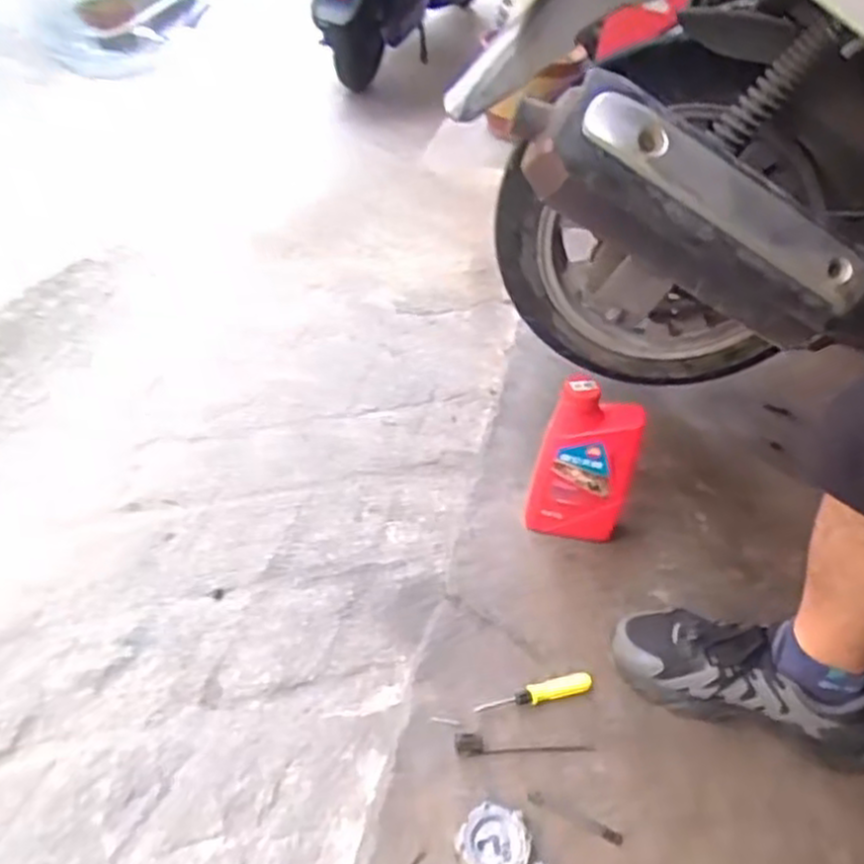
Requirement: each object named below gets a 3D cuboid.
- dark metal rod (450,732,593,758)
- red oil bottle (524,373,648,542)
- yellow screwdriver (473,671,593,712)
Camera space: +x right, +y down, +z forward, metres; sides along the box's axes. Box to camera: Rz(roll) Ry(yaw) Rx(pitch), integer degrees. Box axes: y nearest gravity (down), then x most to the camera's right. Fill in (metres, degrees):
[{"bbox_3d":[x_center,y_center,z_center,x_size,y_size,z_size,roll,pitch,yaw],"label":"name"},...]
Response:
[{"bbox_3d":[0.094,0.317,0.781,0.143,0.009,0.024,0,43,-8],"label":"dark metal rod"},{"bbox_3d":[0.186,0.033,0.942,0.121,0.239,0.060,7,40,-1],"label":"red oil bottle"},{"bbox_3d":[0.110,0.279,0.816,0.134,0.014,0.021,-6,46,-18],"label":"yellow screwdriver"}]

